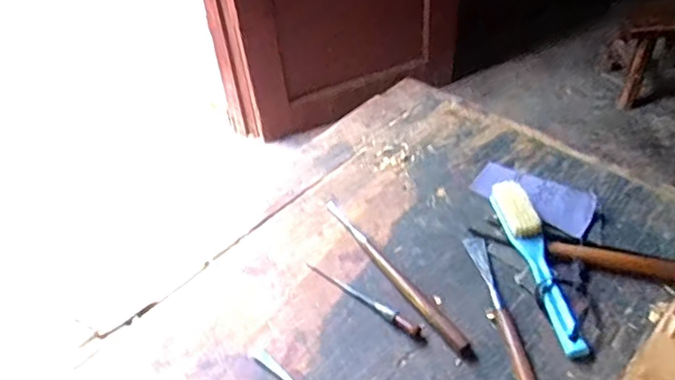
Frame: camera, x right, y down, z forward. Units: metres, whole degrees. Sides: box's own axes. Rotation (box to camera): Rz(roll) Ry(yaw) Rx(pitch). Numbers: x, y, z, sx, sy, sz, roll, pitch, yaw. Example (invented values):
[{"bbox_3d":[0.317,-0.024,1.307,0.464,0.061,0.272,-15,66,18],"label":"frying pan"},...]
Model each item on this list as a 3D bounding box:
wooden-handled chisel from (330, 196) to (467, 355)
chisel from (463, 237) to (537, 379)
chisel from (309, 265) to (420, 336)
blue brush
[{"bbox_3d":[0.057,0.086,0.649,0.021,0.014,0.256,-26,47,-20],"label":"wooden-handled chisel"},{"bbox_3d":[0.173,0.145,0.577,0.022,0.015,0.260,-8,43,-2],"label":"chisel"},{"bbox_3d":[0.025,0.115,0.624,0.150,0.009,0.012,28,53,31],"label":"chisel"},{"bbox_3d":[0.217,0.073,0.627,0.032,0.043,0.223,-7,43,-1],"label":"blue brush"}]

